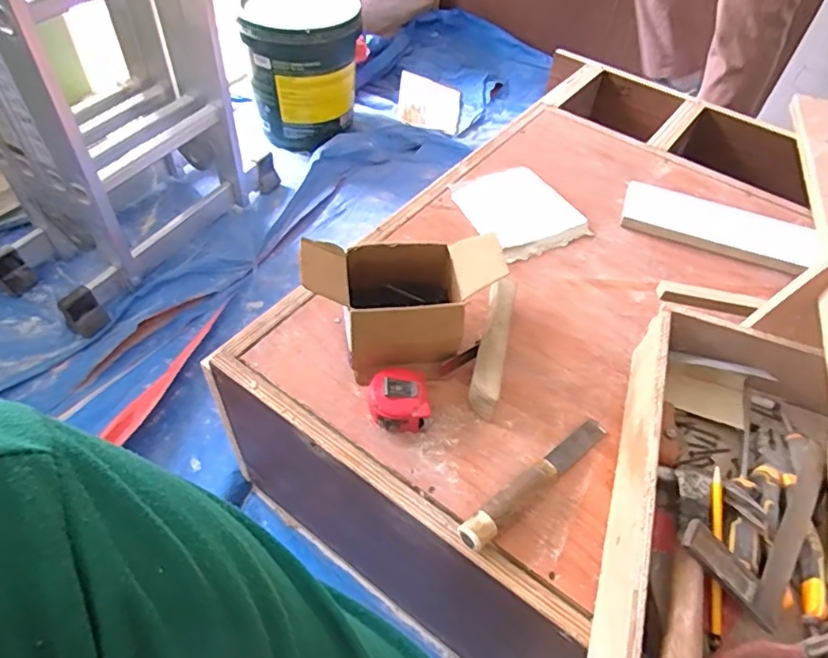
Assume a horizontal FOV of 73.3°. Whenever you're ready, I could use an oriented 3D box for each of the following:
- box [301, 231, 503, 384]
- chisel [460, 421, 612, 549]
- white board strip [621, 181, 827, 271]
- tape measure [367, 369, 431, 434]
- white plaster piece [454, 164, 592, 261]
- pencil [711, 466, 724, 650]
[{"bbox_3d":[-0.014,-0.026,0.612,0.196,0.137,0.117,-4,51,-8],"label":"box"},{"bbox_3d":[0.125,0.145,0.551,0.206,0.028,0.026,-33,60,-28],"label":"chisel"},{"bbox_3d":[0.640,-0.087,0.779,0.674,0.023,0.096,20,61,15],"label":"white board strip"},{"bbox_3d":[-0.017,0.074,0.588,0.059,0.043,0.058,-4,51,-8],"label":"tape measure"},{"bbox_3d":[0.158,-0.176,0.826,0.148,0.025,0.160,-19,54,-19],"label":"white plaster piece"},{"bbox_3d":[0.269,0.198,0.490,0.014,0.014,0.144,12,66,5],"label":"pencil"}]

